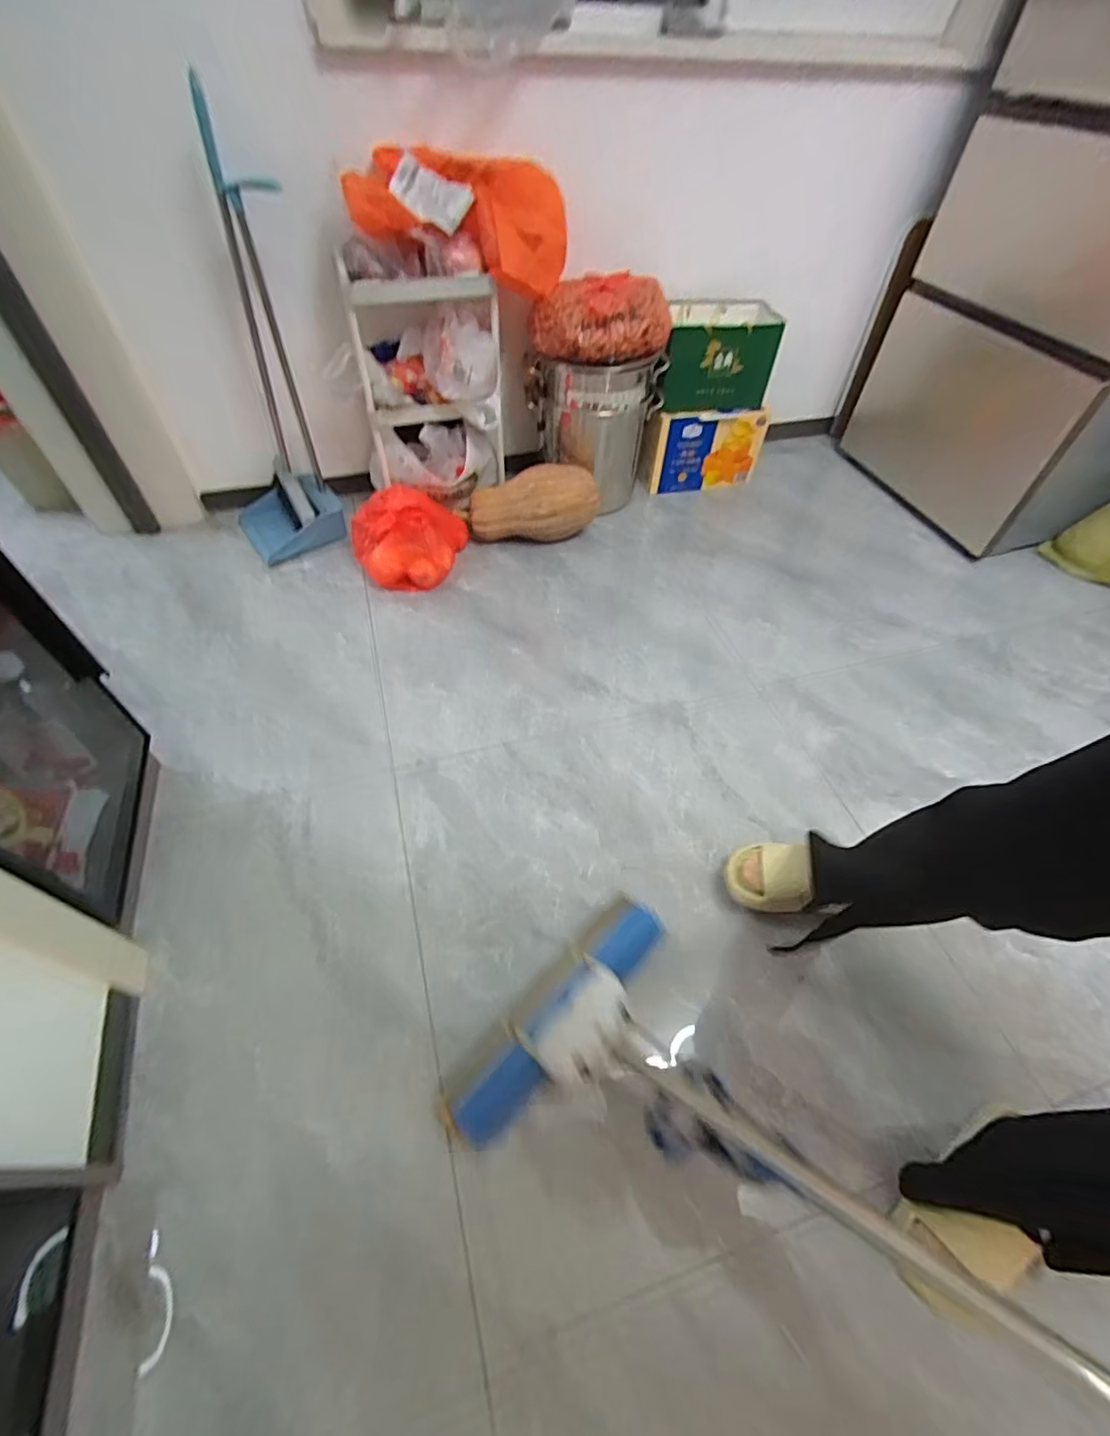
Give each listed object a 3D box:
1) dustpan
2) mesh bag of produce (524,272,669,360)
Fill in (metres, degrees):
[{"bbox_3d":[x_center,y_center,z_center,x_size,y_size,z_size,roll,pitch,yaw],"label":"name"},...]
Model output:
[{"bbox_3d":[-0.688,-0.747,1.246,0.257,0.766,0.309,-20,55,-17],"label":"dustpan"},{"bbox_3d":[0.110,-0.932,1.307,0.292,0.125,0.198,-28,58,-22],"label":"mesh bag of produce"}]

